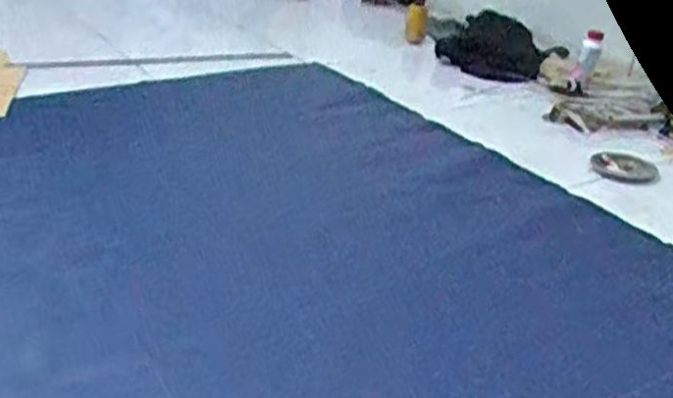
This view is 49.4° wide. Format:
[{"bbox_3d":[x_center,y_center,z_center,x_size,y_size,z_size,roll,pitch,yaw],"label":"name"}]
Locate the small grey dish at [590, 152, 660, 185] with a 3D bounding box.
[{"bbox_3d":[0.532,-0.060,1.350,0.117,0.012,0.121,10,28,12],"label":"small grey dish"}]

